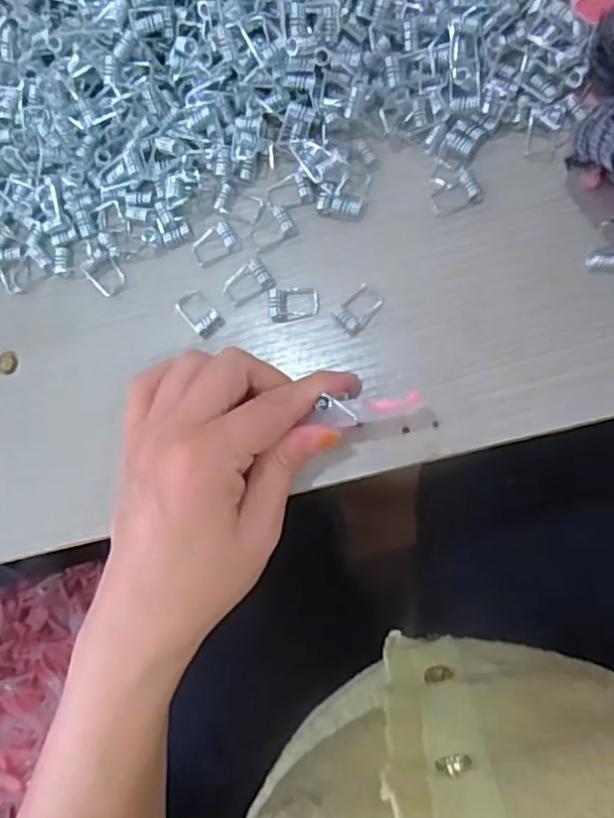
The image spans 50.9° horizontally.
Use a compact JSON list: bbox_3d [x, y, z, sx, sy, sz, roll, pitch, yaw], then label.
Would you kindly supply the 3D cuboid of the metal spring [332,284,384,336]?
[{"bbox_3d":[0.023,-0.047,0.301,0.015,0.004,0.022,42,89,12],"label":"metal spring"}]

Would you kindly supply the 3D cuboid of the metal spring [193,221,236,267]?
[{"bbox_3d":[-0.046,-0.080,0.312,0.022,0.004,0.015,-40,78,1],"label":"metal spring"}]

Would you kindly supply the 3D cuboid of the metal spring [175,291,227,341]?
[{"bbox_3d":[-0.052,-0.046,0.309,0.014,0.007,0.025,-45,78,-1],"label":"metal spring"}]

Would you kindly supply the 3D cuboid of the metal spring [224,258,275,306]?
[{"bbox_3d":[-0.028,-0.060,0.308,0.022,0.004,0.017,-37,78,1],"label":"metal spring"}]

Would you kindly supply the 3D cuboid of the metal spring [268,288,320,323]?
[{"bbox_3d":[-0.006,-0.050,0.304,0.024,0.004,0.016,-4,81,7],"label":"metal spring"}]

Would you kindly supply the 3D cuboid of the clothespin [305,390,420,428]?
[{"bbox_3d":[0.026,0.000,0.275,0.046,0.007,0.012,-8,85,-2],"label":"clothespin"}]

